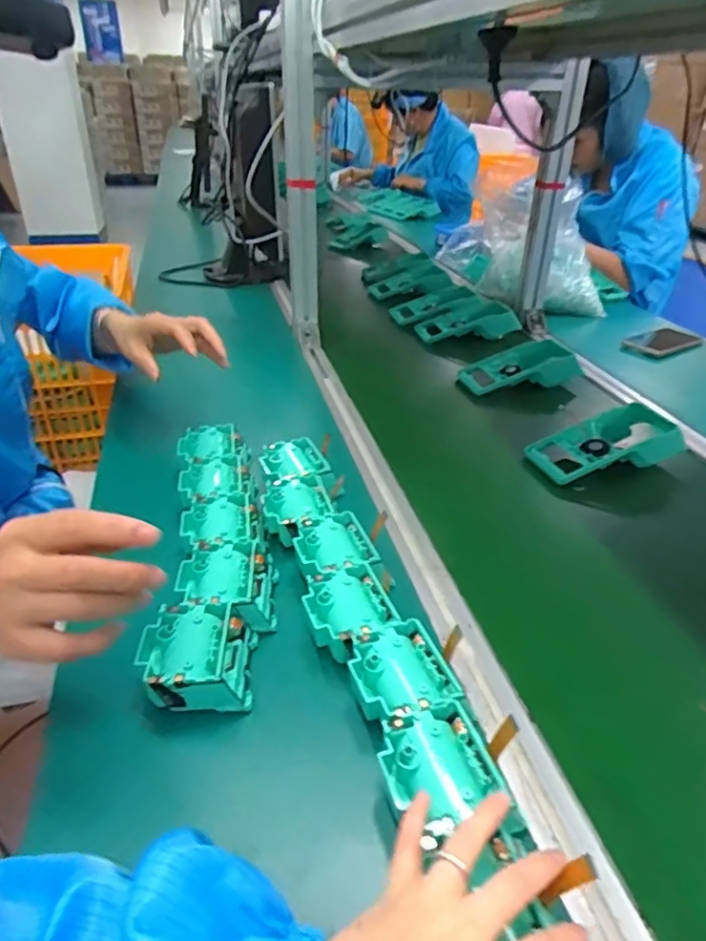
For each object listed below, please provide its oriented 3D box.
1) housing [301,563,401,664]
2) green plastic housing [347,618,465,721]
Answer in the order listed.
[{"bbox_3d":[-0.002,0.119,0.492,0.068,0.037,0.076,-20,38,-27],"label":"housing"},{"bbox_3d":[0.036,0.156,0.439,0.068,0.042,0.073,-11,35,-16],"label":"green plastic housing"}]

